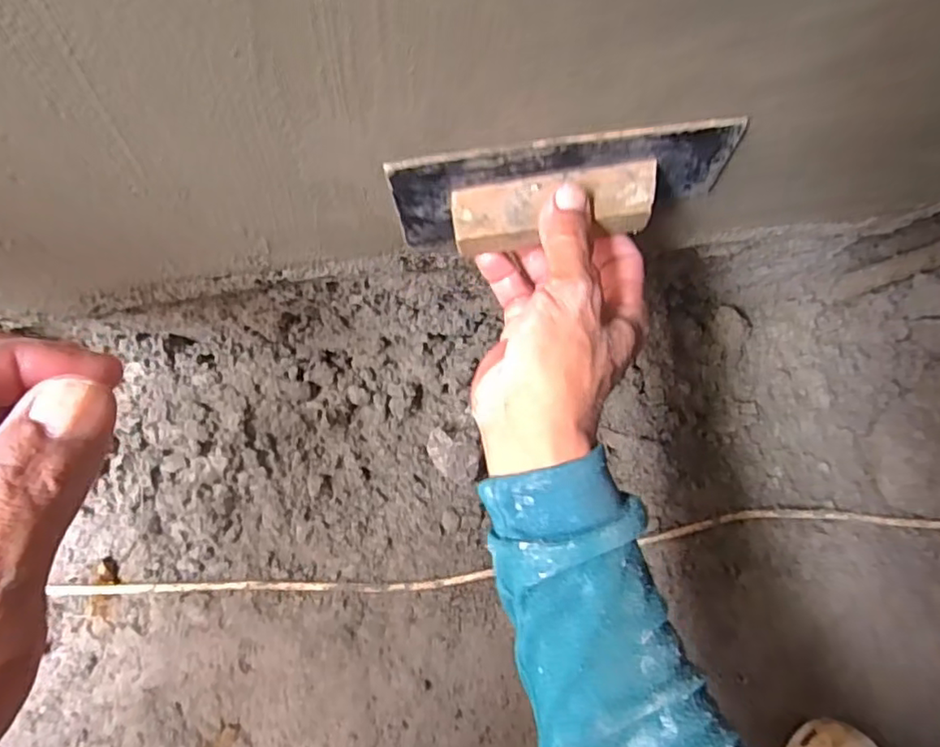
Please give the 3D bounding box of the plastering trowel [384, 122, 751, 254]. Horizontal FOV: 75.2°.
[{"bbox_3d":[0.052,-0.092,0.336,0.181,0.077,0.038,-9,81,0],"label":"plastering trowel"}]

